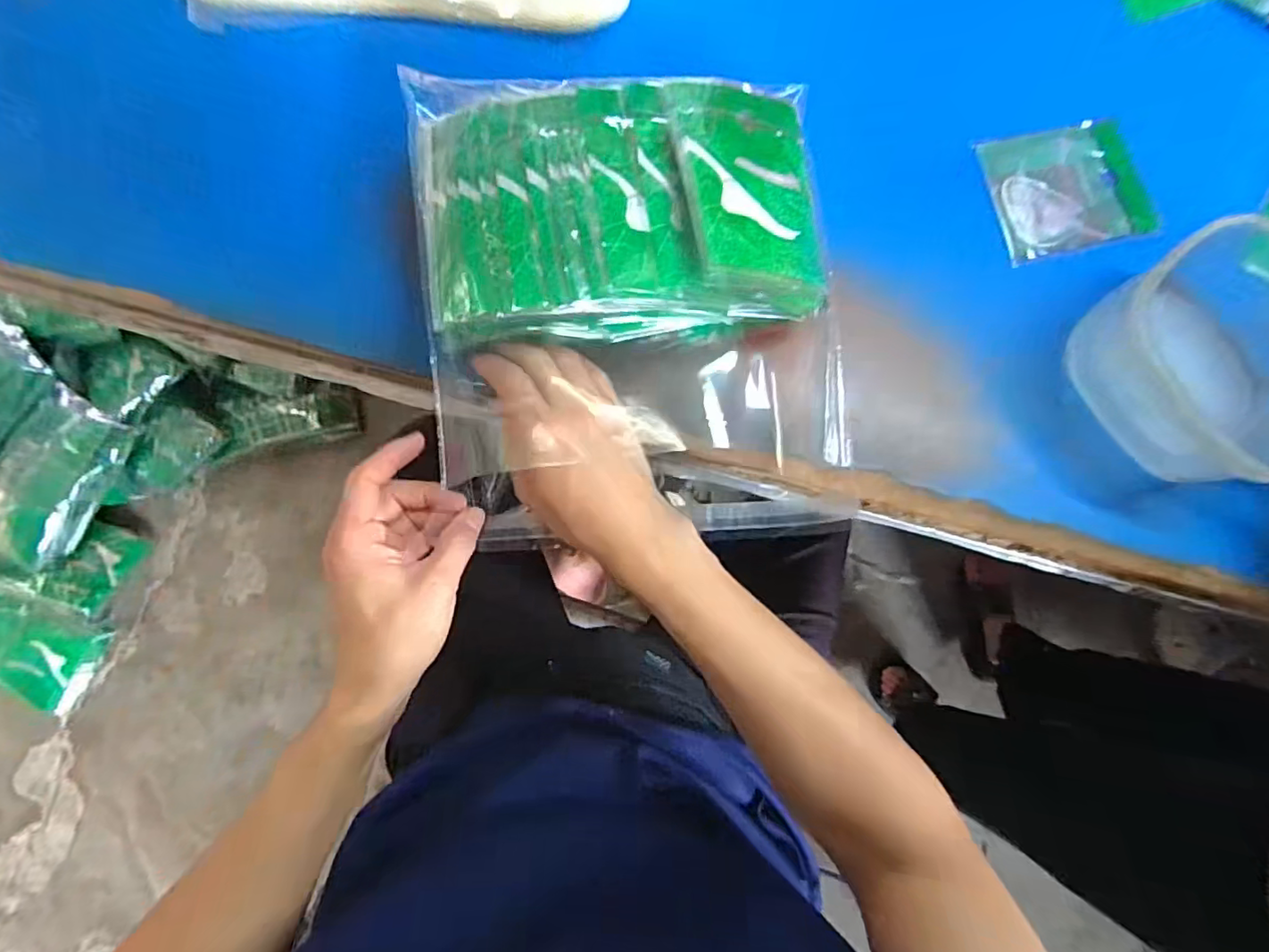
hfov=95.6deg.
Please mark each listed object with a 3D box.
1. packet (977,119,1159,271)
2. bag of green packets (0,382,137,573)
[{"bbox_3d":[0.358,-0.236,0.472,0.141,0.015,0.102,-14,83,-6],"label":"packet"},{"bbox_3d":[-0.997,0.006,0.969,0.156,0.083,0.295,24,81,-1],"label":"bag of green packets"}]

